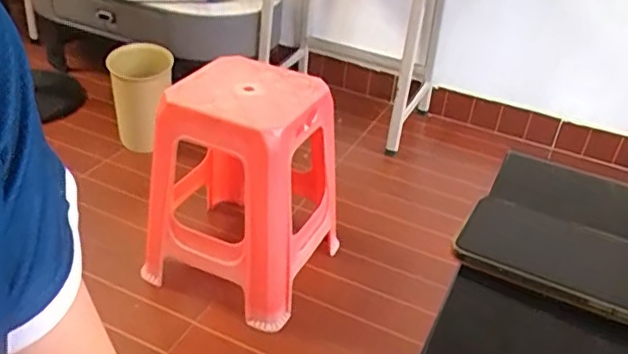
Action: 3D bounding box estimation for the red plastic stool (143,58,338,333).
[{"bbox_3d":[-0.144,0.021,1.377,0.326,0.484,0.348,18,35,18],"label":"red plastic stool"}]

